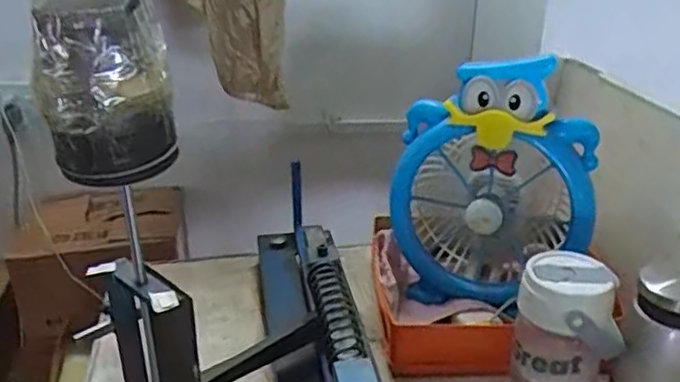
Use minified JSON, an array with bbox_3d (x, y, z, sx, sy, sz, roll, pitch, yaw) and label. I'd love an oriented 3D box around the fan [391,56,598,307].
[{"bbox_3d":[0.185,-0.015,0.779,0.218,0.275,0.144,12,28,23],"label":"fan"}]

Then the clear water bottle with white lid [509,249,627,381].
[{"bbox_3d":[0.208,0.142,0.623,0.093,0.150,0.078,10,28,19],"label":"clear water bottle with white lid"}]

